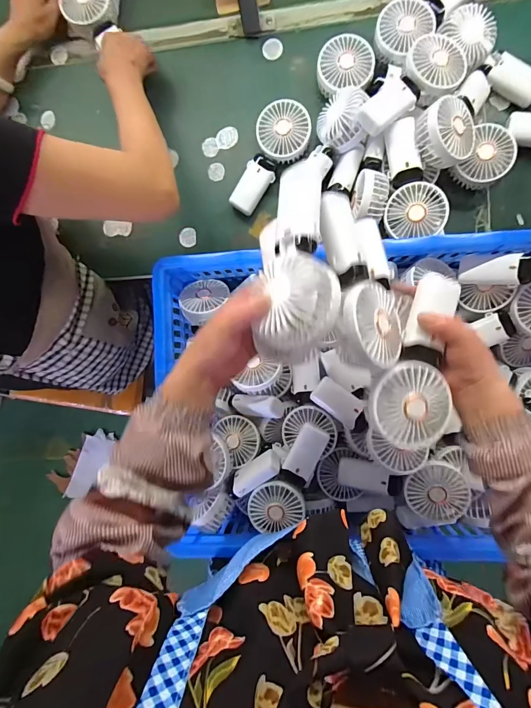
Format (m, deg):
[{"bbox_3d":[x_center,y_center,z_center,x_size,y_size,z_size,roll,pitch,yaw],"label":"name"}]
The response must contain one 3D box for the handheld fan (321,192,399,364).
[{"bbox_3d":[0.092,-0.075,0.375,0.086,0.044,0.182,-11,81,-33],"label":"handheld fan"}]

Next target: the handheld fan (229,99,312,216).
[{"bbox_3d":[0.011,-0.321,0.582,0.101,0.053,0.176,21,92,5],"label":"handheld fan"}]

